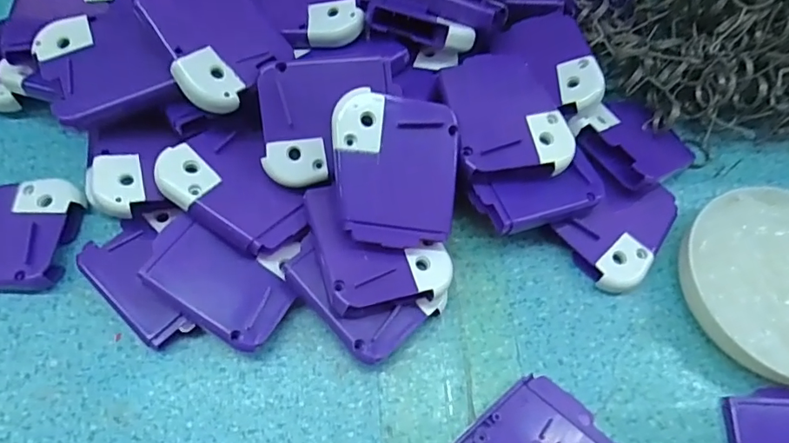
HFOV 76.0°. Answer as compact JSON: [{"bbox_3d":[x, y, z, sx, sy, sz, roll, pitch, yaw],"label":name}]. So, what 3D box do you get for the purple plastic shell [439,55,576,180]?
[{"bbox_3d":[0.050,-0.048,0.231,0.050,0.013,0.061,-10,63,-7],"label":"purple plastic shell"}]

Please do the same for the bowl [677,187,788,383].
[{"bbox_3d":[0.176,0.029,0.229,0.089,0.025,0.090,1,63,-2],"label":"bowl"}]

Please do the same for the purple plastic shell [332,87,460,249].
[{"bbox_3d":[0.000,-0.021,0.207,0.052,0.006,0.060,8,84,-11],"label":"purple plastic shell"}]

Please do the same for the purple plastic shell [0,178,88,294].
[{"bbox_3d":[-0.177,0.006,0.230,0.062,0.015,0.051,1,63,-2],"label":"purple plastic shell"}]

